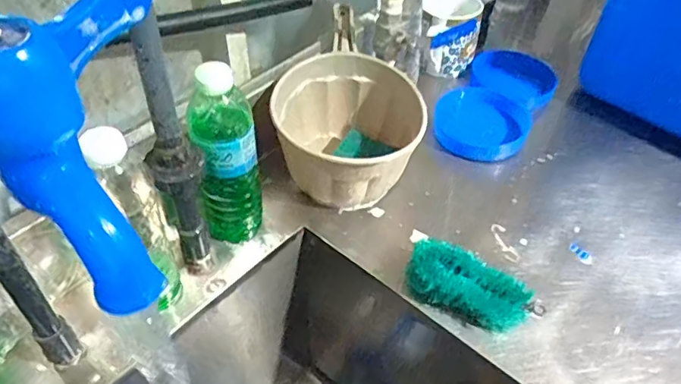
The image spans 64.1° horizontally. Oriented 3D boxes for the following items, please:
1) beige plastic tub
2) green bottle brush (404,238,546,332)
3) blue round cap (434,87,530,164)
[{"bbox_3d":[0.006,-0.065,0.634,0.164,0.107,0.176,20,50,14],"label":"beige plastic tub"},{"bbox_3d":[0.131,0.096,0.542,0.134,0.043,0.055,19,50,14],"label":"green bottle brush"},{"bbox_3d":[0.190,-0.097,0.726,0.119,0.035,0.123,0,45,0],"label":"blue round cap"}]

